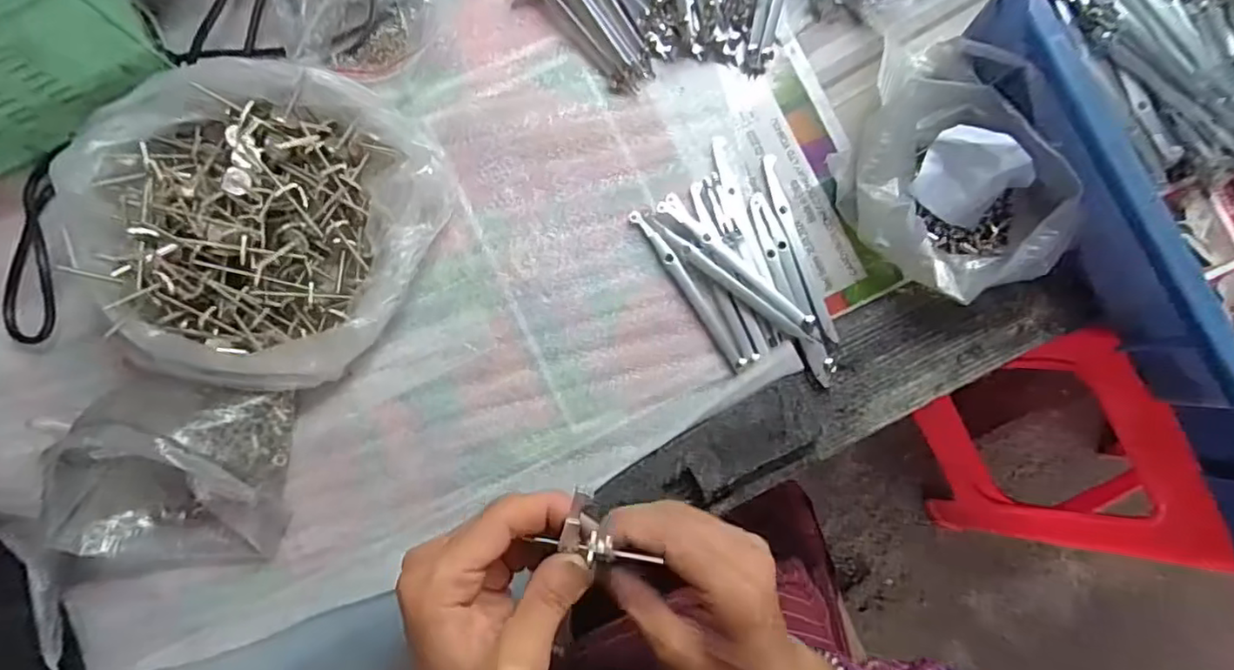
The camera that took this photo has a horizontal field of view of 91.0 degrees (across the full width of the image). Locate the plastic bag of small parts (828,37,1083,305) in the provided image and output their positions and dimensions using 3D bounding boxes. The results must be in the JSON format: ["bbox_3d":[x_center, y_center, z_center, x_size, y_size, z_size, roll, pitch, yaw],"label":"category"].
[{"bbox_3d":[0.190,-0.103,0.354,0.110,0.047,0.161,-10,86,-2],"label":"plastic bag of small parts"}]

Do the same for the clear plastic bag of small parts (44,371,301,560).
[{"bbox_3d":[-0.245,0.077,0.336,0.104,0.042,0.103,6,86,-1],"label":"clear plastic bag of small parts"}]

